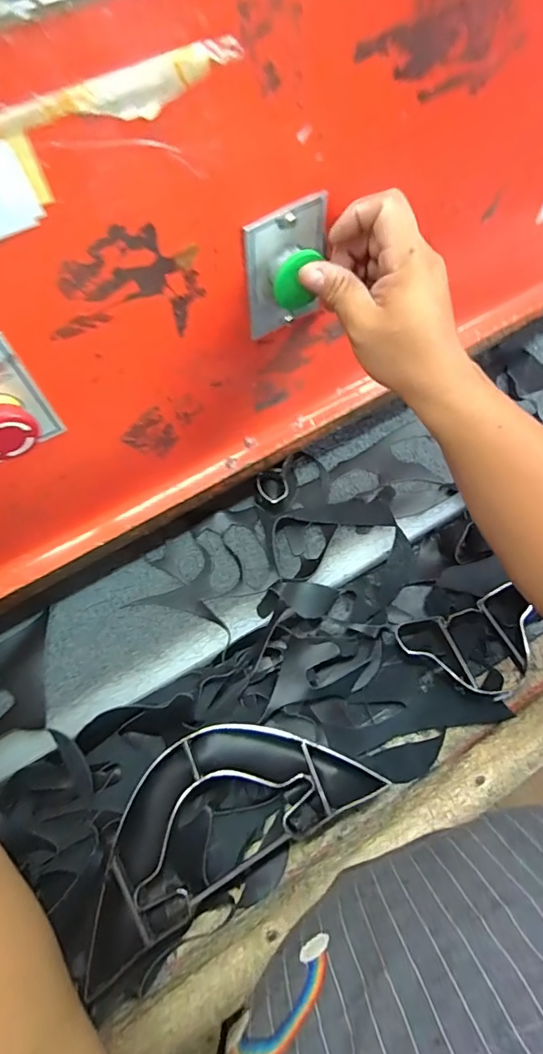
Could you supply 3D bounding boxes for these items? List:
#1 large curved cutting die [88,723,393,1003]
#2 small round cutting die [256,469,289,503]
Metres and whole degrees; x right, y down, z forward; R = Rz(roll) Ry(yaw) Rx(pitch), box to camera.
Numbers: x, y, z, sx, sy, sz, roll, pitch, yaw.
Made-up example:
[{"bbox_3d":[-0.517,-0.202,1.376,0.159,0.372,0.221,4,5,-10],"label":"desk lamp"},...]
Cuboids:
[{"bbox_3d":[-0.046,0.238,0.422,0.242,0.034,0.122,-30,68,-11],"label":"large curved cutting die"},{"bbox_3d":[0.002,-0.038,0.532,0.032,0.036,0.038,-7,65,-1],"label":"small round cutting die"}]

